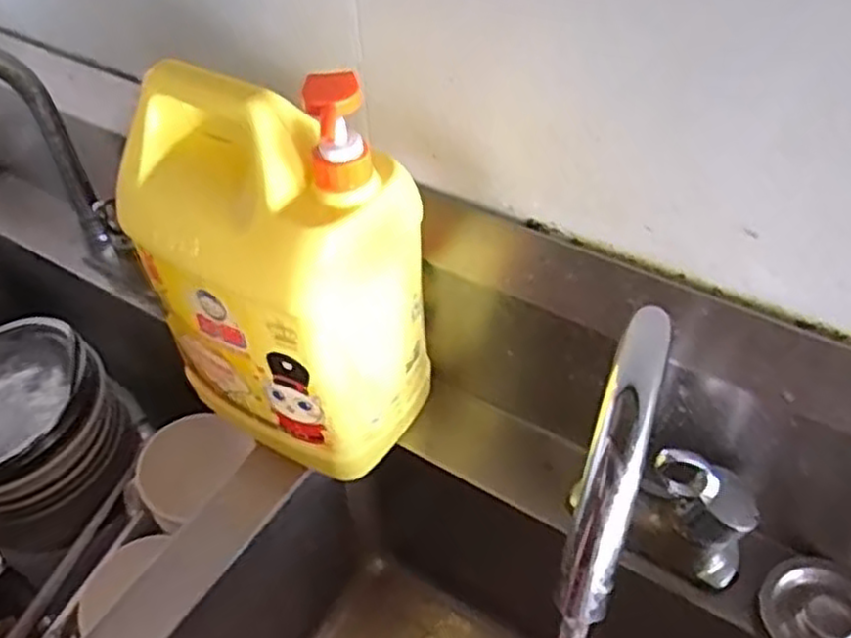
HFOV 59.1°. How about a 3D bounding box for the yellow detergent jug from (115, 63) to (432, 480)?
[{"bbox_3d":[-0.107,-0.030,0.525,0.185,0.279,0.105,25,53,23],"label":"yellow detergent jug"}]

